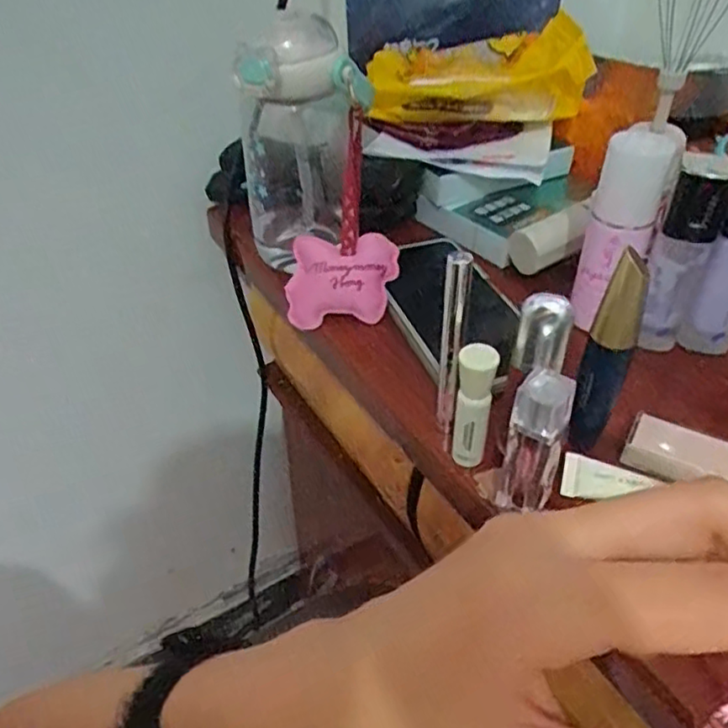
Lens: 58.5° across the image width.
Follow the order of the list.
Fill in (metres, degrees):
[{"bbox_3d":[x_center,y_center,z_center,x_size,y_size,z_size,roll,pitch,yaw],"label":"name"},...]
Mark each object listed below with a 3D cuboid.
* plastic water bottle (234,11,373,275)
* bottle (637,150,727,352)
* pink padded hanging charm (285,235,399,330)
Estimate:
[{"bbox_3d":[-0.041,-0.147,0.458,0.082,0.178,0.079,-5,41,-6],"label":"plastic water bottle"},{"bbox_3d":[0.193,-0.064,0.394,0.030,0.119,0.028,26,47,27],"label":"bottle"},{"bbox_3d":[-0.015,-0.058,0.449,0.076,0.015,0.062,-2,84,3],"label":"pink padded hanging charm"}]

